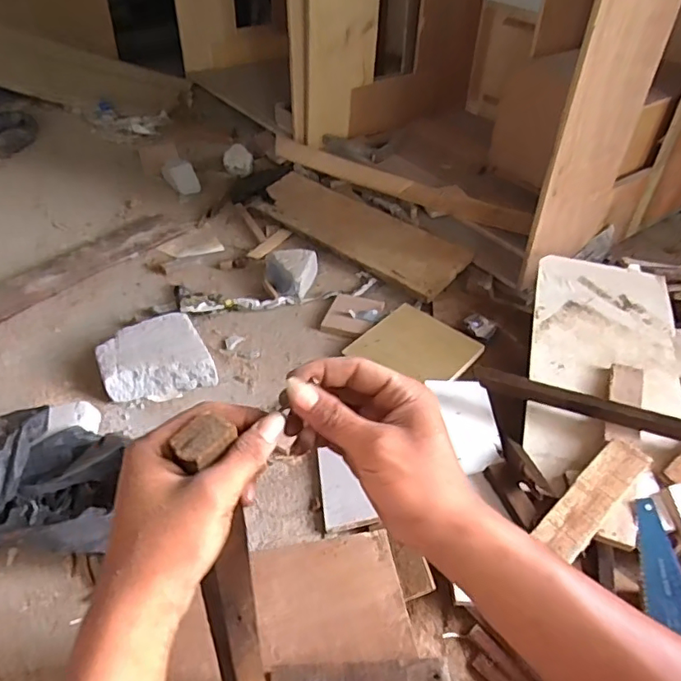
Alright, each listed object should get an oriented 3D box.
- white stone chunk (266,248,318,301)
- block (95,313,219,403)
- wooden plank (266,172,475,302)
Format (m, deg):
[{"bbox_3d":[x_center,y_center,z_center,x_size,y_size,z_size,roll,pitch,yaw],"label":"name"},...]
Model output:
[{"bbox_3d":[-0.116,-0.159,1.321,0.123,0.067,0.138,-3,42,-4],"label":"white stone chunk"},{"bbox_3d":[-0.377,0.038,1.117,0.203,0.069,0.182,-18,45,-19],"label":"block"},{"bbox_3d":[0.039,-0.300,1.459,0.626,0.027,0.166,34,77,32],"label":"wooden plank"}]

